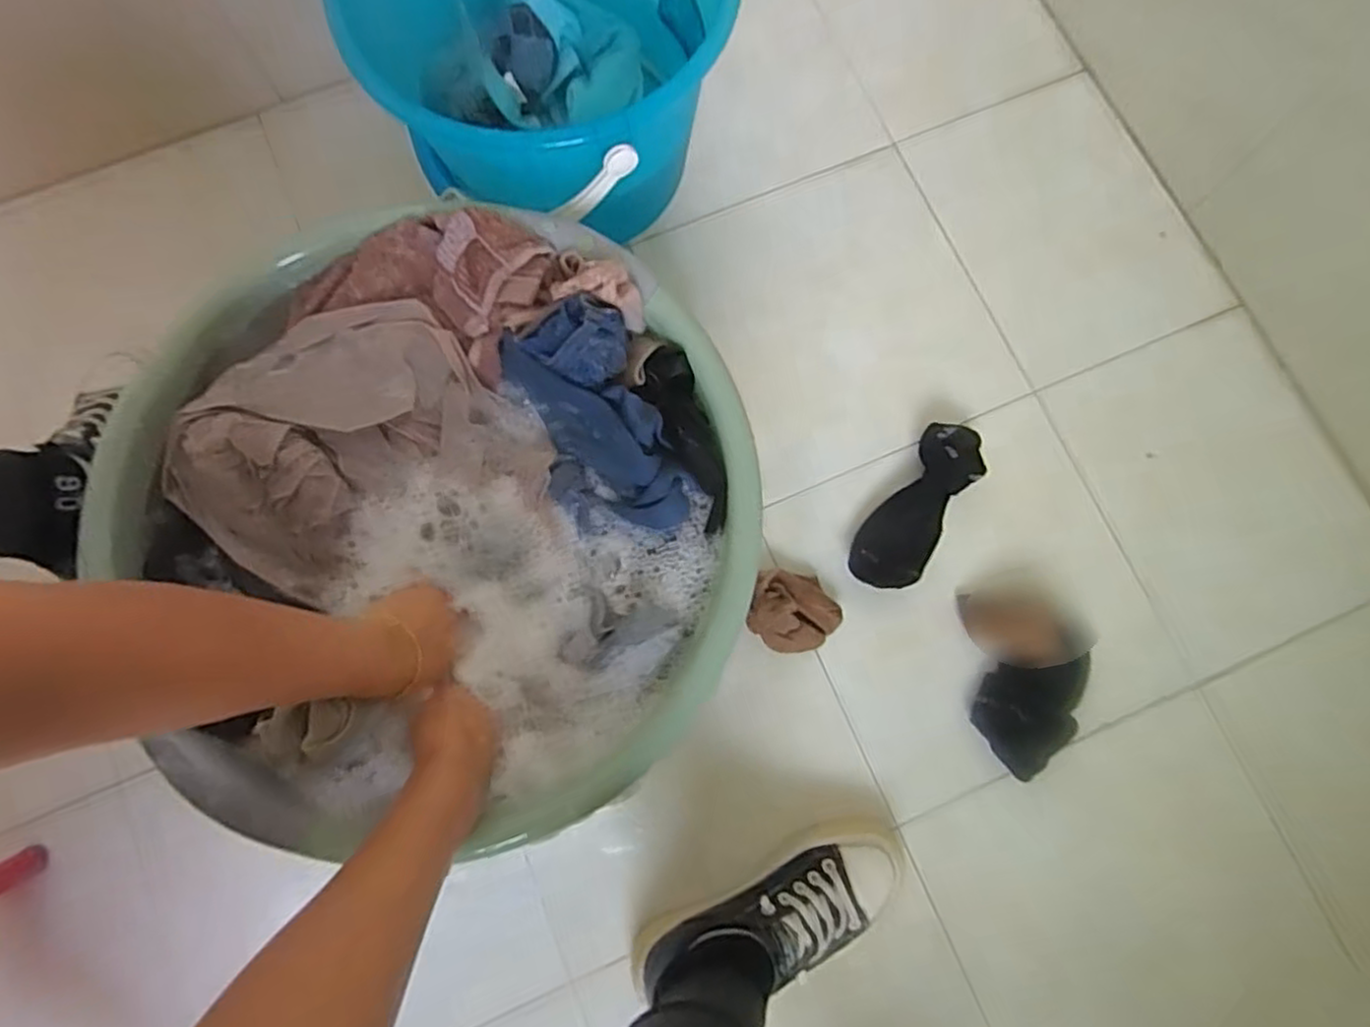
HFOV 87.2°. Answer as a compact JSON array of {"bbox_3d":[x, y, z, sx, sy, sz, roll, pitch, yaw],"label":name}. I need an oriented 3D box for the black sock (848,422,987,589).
[{"bbox_3d":[0.211,-0.004,0.650,0.061,0.032,0.170,35,80,6],"label":"black sock"}]

